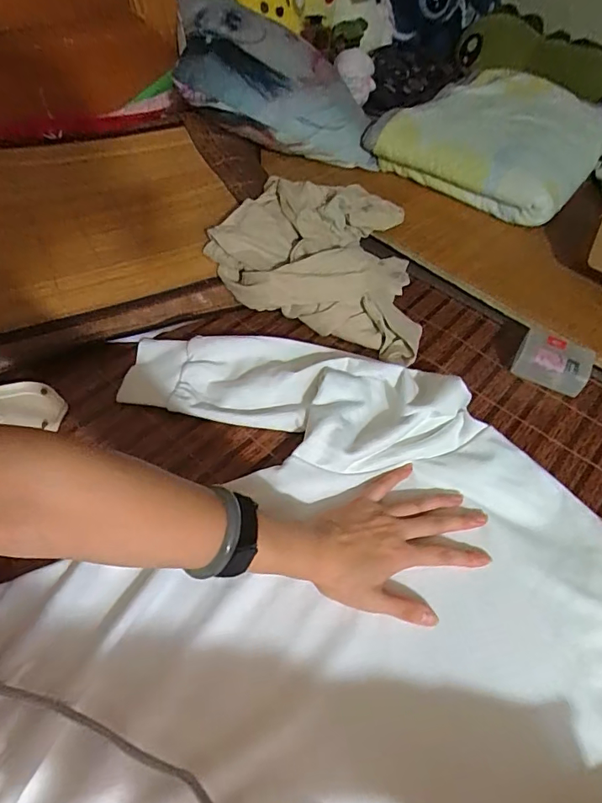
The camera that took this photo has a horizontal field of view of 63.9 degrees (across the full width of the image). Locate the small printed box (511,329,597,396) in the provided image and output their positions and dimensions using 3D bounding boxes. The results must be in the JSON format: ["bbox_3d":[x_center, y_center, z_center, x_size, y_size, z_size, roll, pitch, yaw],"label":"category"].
[{"bbox_3d":[0.319,-0.054,0.612,0.088,0.044,0.064,26,56,15],"label":"small printed box"}]

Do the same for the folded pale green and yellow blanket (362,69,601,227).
[{"bbox_3d":[0.367,-0.490,0.898,0.334,0.092,0.417,33,57,20],"label":"folded pale green and yellow blanket"}]

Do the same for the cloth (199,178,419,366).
[{"bbox_3d":[0.040,-0.220,0.685,0.303,0.085,0.265,17,54,8],"label":"cloth"}]

